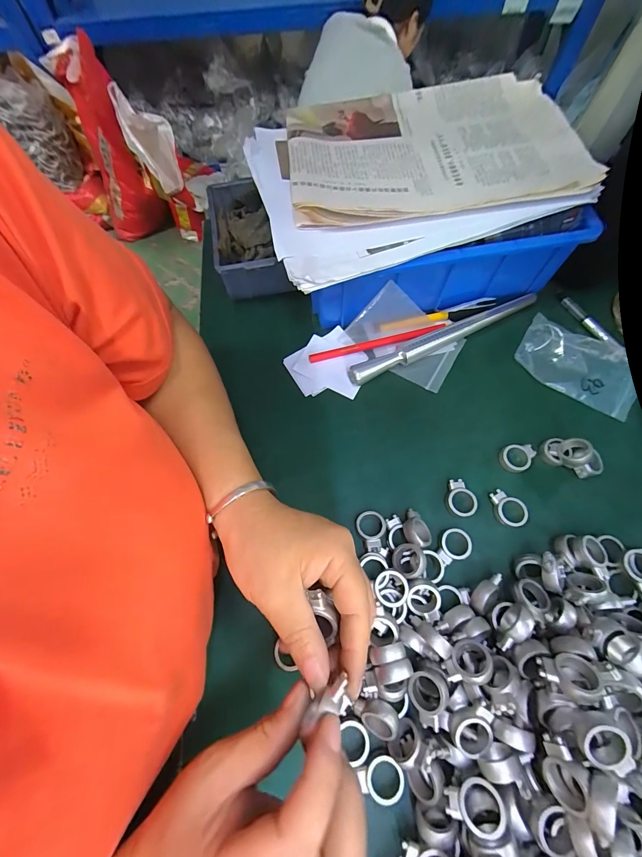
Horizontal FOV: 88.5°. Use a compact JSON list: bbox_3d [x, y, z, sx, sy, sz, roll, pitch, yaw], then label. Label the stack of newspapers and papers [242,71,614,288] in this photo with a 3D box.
[{"bbox_3d":[0.089,-0.273,0.338,0.305,0.031,0.235,-17,68,-5],"label":"stack of newspapers and papers"}]

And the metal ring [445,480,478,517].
[{"bbox_3d":[0.127,0.063,0.302,0.026,0.008,0.033,-10,68,-2],"label":"metal ring"}]

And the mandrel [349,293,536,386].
[{"bbox_3d":[0.136,-0.100,0.360,0.231,0.022,0.017,-25,69,-8],"label":"mandrel"}]

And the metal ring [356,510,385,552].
[{"bbox_3d":[0.044,0.089,0.288,0.025,0.008,0.034,-2,68,1],"label":"metal ring"}]

